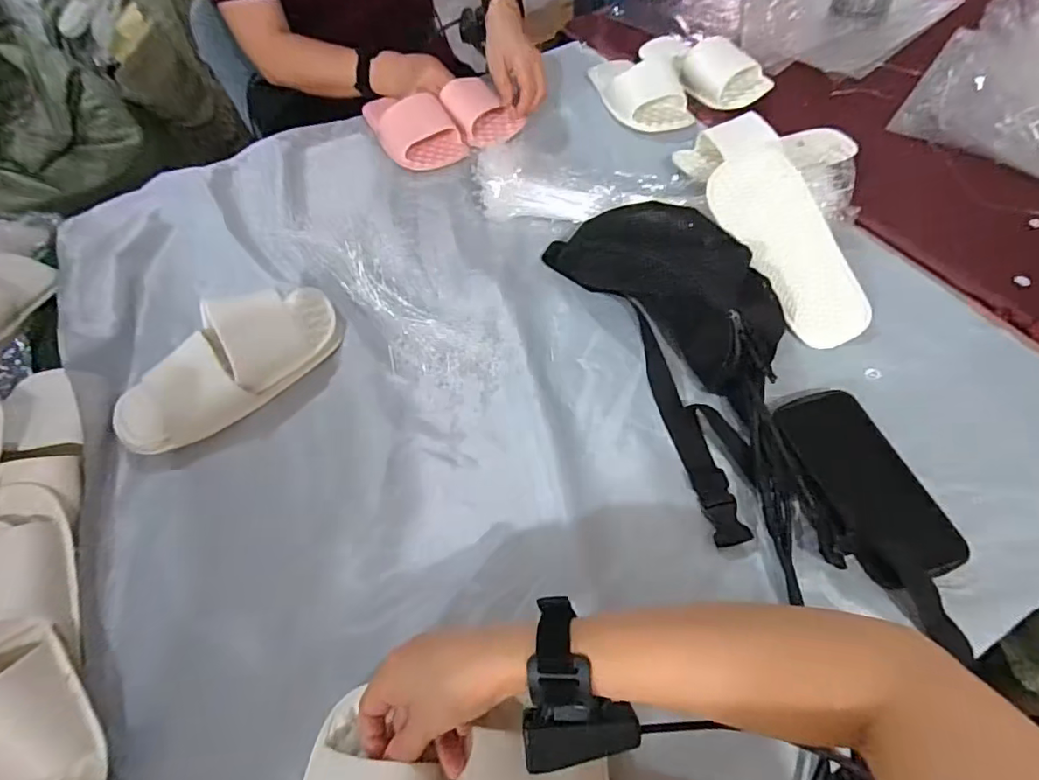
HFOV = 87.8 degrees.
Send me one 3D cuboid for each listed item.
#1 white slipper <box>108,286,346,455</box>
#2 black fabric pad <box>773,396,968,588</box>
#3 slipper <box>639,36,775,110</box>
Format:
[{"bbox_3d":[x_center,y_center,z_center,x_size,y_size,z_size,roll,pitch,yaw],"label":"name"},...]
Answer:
[{"bbox_3d":[-0.294,-0.034,0.532,0.233,0.081,0.090,-39,61,-17],"label":"white slipper"},{"bbox_3d":[0.285,0.073,0.446,0.081,0.021,0.161,-16,57,-4],"label":"black fabric pad"},{"bbox_3d":[0.270,-0.501,0.814,0.096,0.051,0.233,-30,59,-12],"label":"slipper"}]

